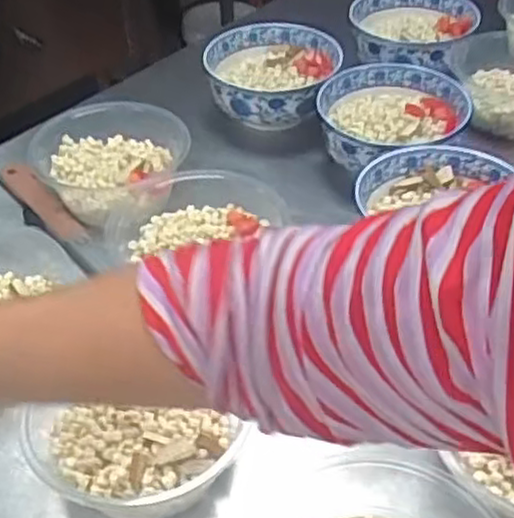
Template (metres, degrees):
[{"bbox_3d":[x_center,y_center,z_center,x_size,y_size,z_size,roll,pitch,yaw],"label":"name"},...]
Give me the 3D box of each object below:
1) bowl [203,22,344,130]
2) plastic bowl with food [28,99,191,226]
[{"bbox_3d":[0.017,-0.225,0.941,0.166,0.078,0.167,0,42,0],"label":"bowl"},{"bbox_3d":[-0.162,-0.108,0.821,0.170,0.063,0.156,0,42,0],"label":"plastic bowl with food"}]

